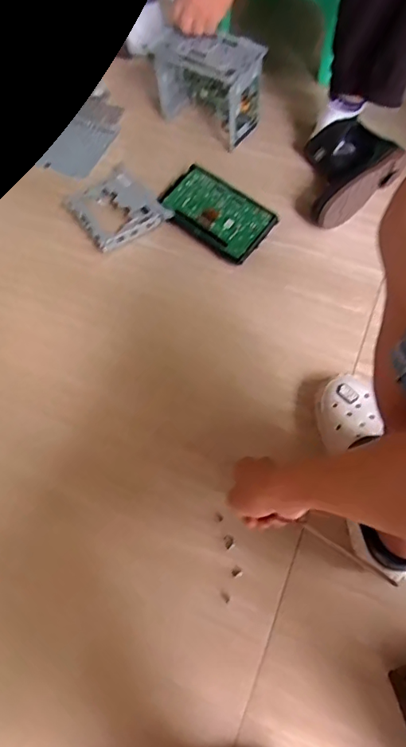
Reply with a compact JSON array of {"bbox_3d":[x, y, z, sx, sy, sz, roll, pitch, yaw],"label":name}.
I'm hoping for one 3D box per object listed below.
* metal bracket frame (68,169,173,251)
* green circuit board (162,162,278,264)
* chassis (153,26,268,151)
[{"bbox_3d":[-0.162,-0.303,0.908,0.141,0.027,0.158,-36,69,-17],"label":"metal bracket frame"},{"bbox_3d":[0.022,-0.291,0.891,0.198,0.022,0.115,36,87,14],"label":"green circuit board"},{"bbox_3d":[0.007,-0.551,0.933,0.203,0.167,0.088,33,68,15],"label":"chassis"}]

